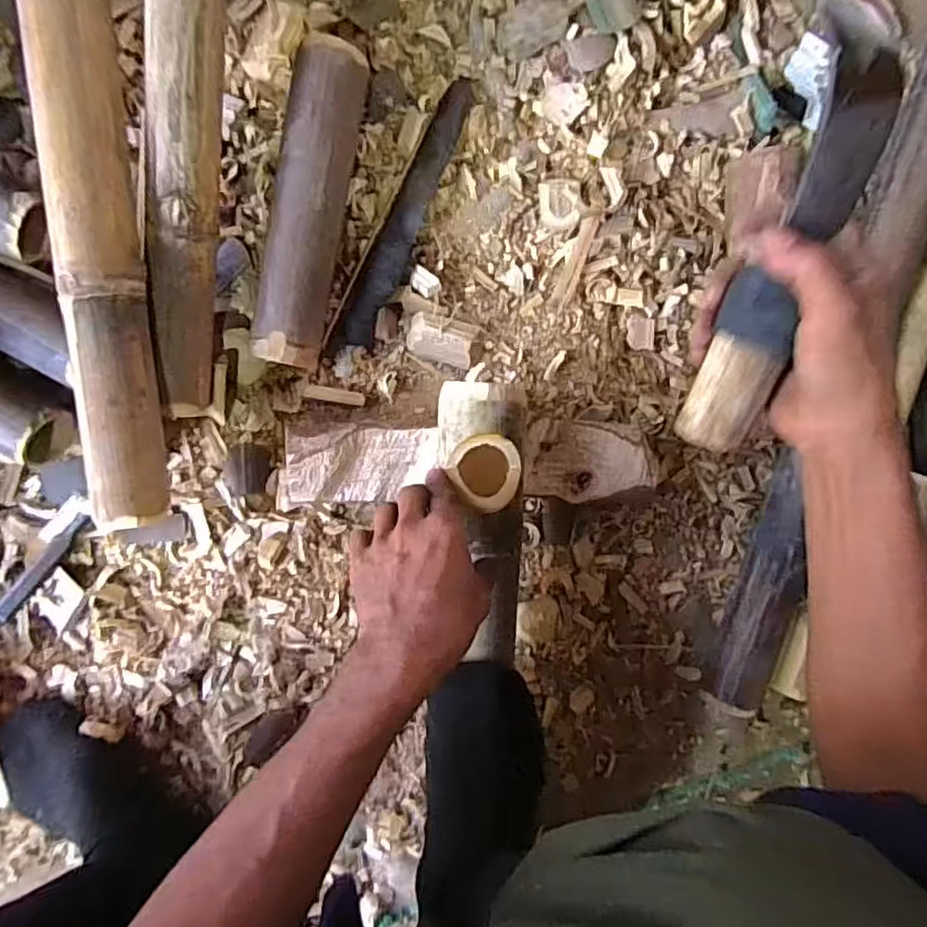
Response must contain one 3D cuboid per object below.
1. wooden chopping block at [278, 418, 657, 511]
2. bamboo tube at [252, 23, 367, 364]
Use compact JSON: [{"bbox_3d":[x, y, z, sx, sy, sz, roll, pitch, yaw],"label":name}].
[{"bbox_3d":[0.004,-0.002,0.581,0.338,0.052,0.076,-2,95,-5],"label":"wooden chopping block"},{"bbox_3d":[-0.130,-0.213,0.537,0.055,0.069,0.255,11,94,-6],"label":"bamboo tube"}]

